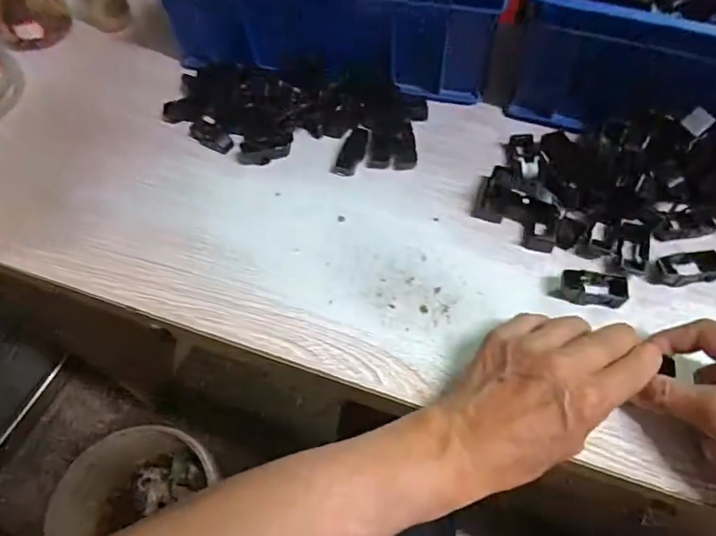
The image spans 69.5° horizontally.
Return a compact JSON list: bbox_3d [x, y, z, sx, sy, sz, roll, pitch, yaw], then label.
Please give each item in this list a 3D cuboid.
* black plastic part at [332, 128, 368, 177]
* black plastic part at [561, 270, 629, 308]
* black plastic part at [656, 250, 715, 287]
[{"bbox_3d":[-0.005,-0.110,0.486,0.022,0.005,0.053,18,64,13],"label":"black plastic part"},{"bbox_3d":[0.186,0.015,0.408,0.050,0.016,0.030,8,63,7],"label":"black plastic part"},{"bbox_3d":[0.263,0.000,0.412,0.051,0.014,0.025,-8,62,-1],"label":"black plastic part"}]

